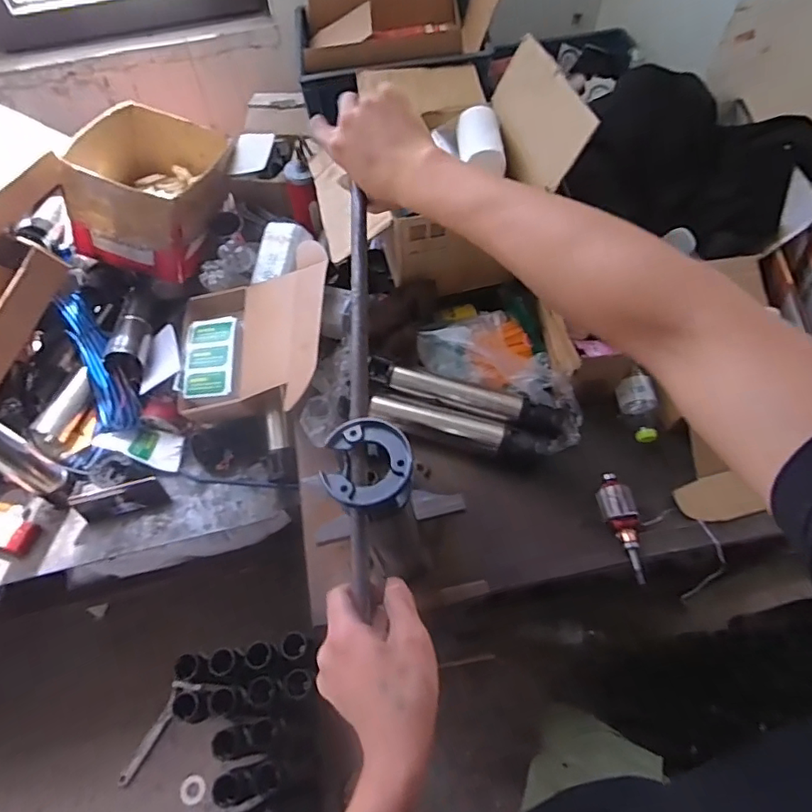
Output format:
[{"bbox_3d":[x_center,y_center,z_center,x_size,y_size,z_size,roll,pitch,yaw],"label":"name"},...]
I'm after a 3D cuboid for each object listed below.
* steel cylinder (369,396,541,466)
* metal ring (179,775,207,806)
[{"bbox_3d":[0.085,0.041,0.926,0.307,0.052,0.057,13,62,9],"label":"steel cylinder"},{"bbox_3d":[-0.525,0.948,1.315,0.061,0.005,0.061,-1,61,1],"label":"metal ring"}]

